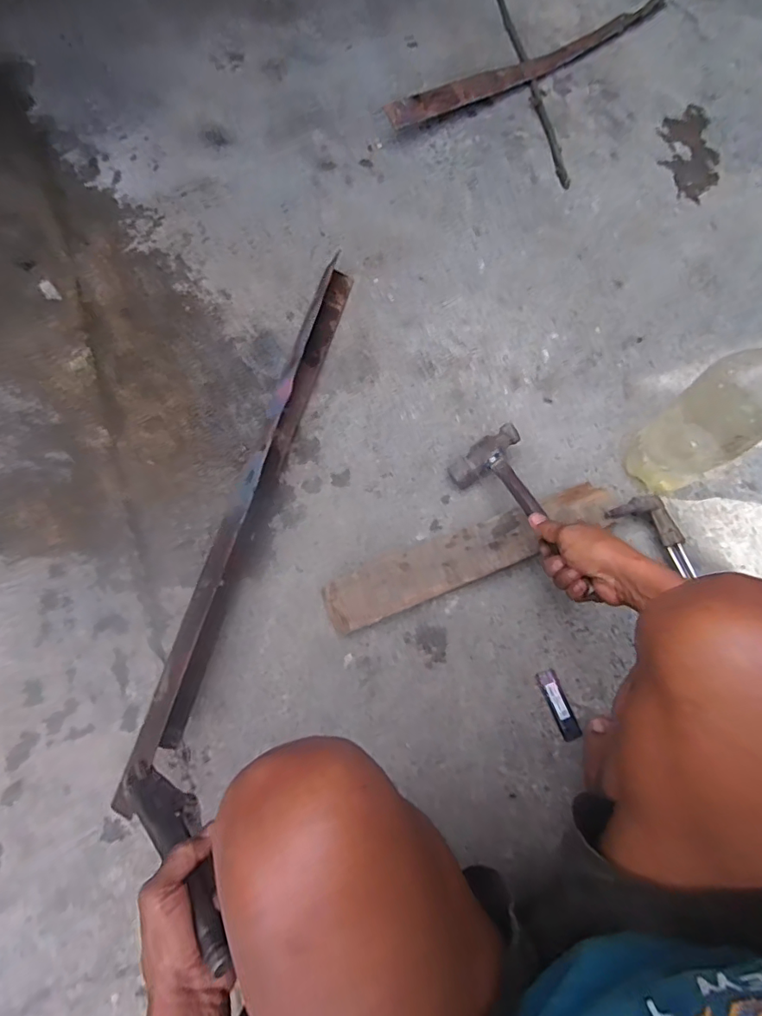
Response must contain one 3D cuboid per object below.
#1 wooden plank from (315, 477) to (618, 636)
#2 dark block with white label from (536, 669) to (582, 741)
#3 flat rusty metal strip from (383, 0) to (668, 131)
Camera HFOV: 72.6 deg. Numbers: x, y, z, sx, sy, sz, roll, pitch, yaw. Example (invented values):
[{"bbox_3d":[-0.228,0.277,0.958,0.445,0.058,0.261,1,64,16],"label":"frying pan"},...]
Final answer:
[{"bbox_3d":[0.121,0.060,0.689,0.399,0.054,0.075,-21,73,-8],"label":"wooden plank"},{"bbox_3d":[0.220,0.242,0.641,0.025,0.013,0.083,-20,73,-7],"label":"dark block with white label"},{"bbox_3d":[0.316,-0.879,1.007,0.727,0.057,0.075,-34,75,-11],"label":"flat rusty metal strip"}]

